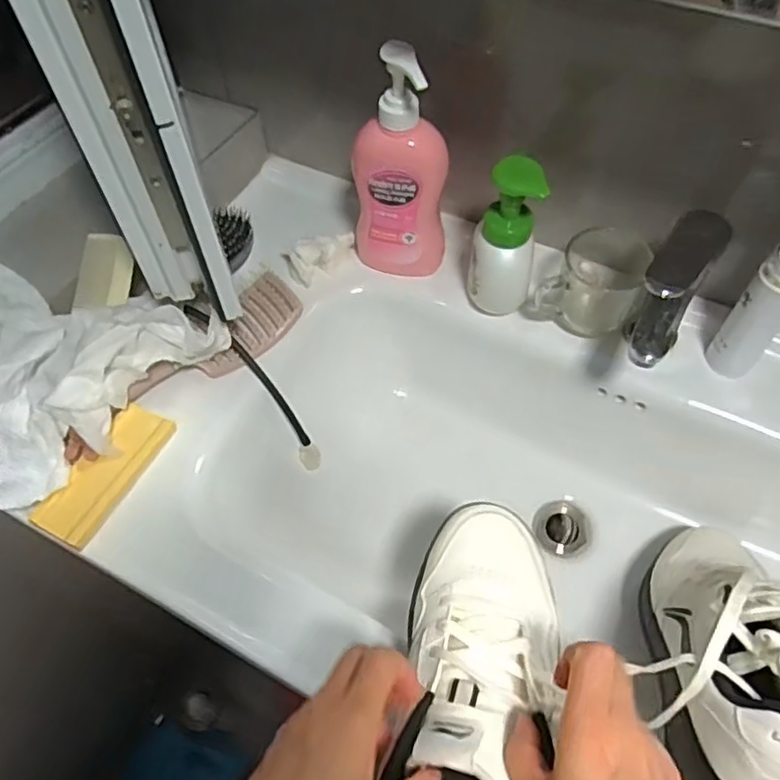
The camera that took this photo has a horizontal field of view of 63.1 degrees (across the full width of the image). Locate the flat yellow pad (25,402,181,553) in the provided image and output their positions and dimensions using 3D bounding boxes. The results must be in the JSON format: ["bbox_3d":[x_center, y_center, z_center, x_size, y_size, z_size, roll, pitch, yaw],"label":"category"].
[{"bbox_3d":[-0.248,0.073,0.559,0.048,0.020,0.130,23,61,16],"label":"flat yellow pad"}]

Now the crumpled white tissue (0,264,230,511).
[{"bbox_3d":[-0.316,-0.011,0.559,0.278,0.059,0.206,18,75,2],"label":"crumpled white tissue"}]

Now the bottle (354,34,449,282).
[{"bbox_3d":[0.008,-0.205,0.605,0.084,0.228,0.049,24,61,17],"label":"bottle"}]

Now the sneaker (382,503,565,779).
[{"bbox_3d":[0.054,0.194,0.399,0.088,0.093,0.265,7,53,9],"label":"sneaker"}]

